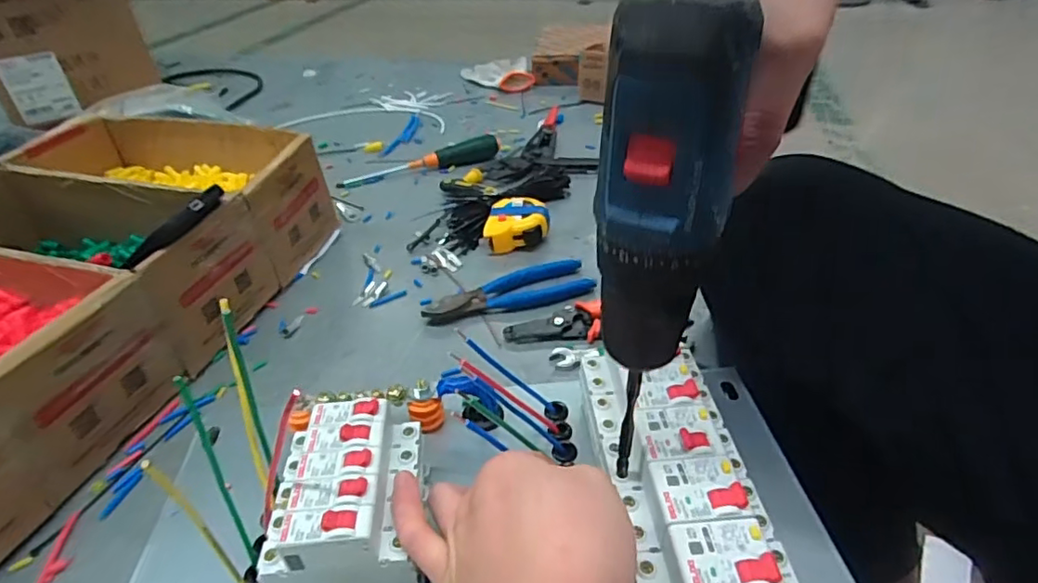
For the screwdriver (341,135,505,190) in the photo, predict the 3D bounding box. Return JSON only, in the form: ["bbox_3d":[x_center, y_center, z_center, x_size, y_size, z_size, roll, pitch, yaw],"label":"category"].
[{"bbox_3d":[-0.133,-0.184,0.811,0.233,0.028,0.029,-15,38,-17],"label":"screwdriver"}]

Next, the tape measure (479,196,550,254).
[{"bbox_3d":[-0.002,-0.073,0.642,0.075,0.038,0.064,-2,37,1],"label":"tape measure"}]

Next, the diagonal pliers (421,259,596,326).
[{"bbox_3d":[-0.009,0.000,0.556,0.160,0.018,0.051,-11,37,-11],"label":"diagonal pliers"}]

